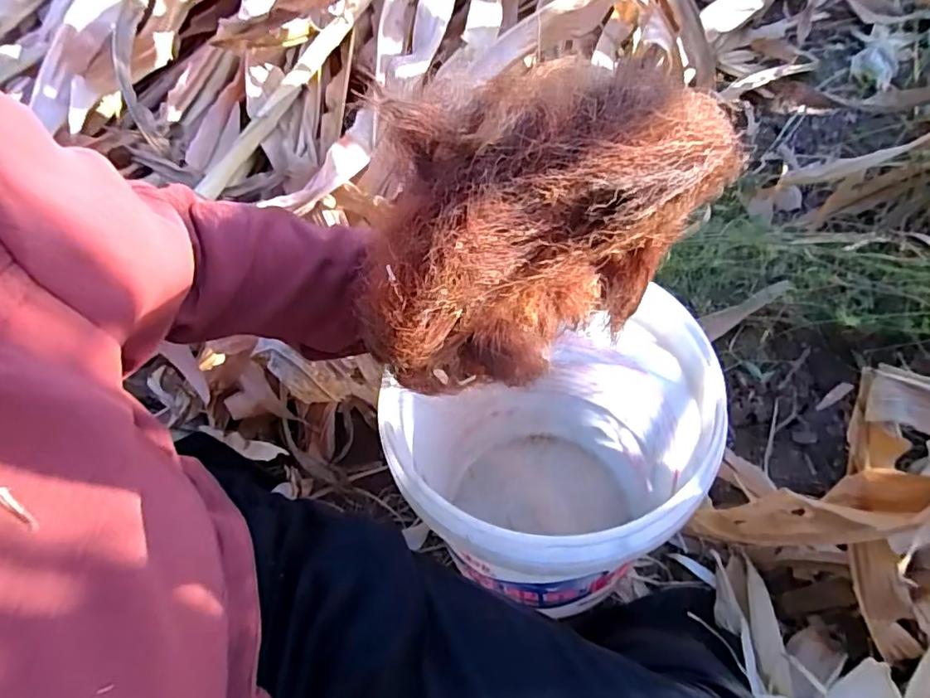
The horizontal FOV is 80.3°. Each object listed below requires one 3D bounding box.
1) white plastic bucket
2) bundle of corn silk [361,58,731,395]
[{"bbox_3d":[0.088,0.135,0.641,0.302,0.386,0.277,-2,58,3],"label":"white plastic bucket"},{"bbox_3d":[0.043,-0.065,0.347,0.219,0.187,0.081,-16,59,-6],"label":"bundle of corn silk"}]

